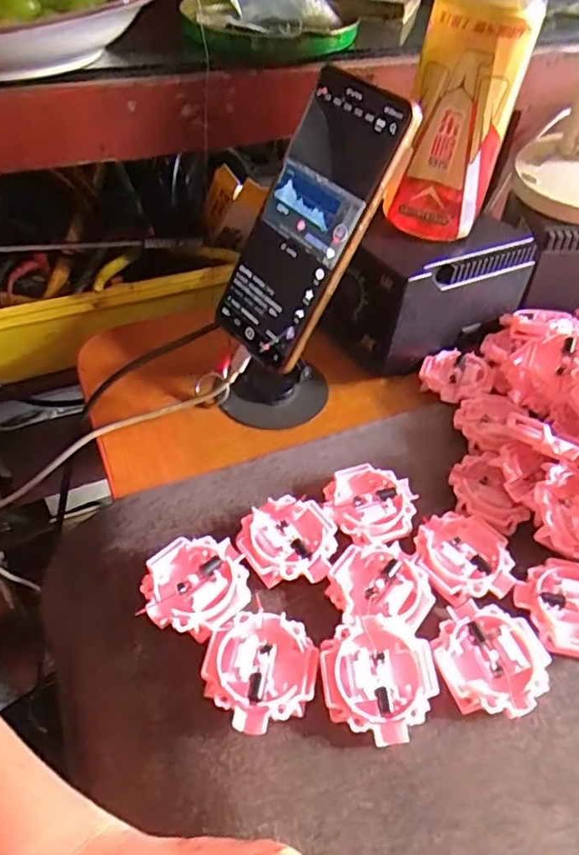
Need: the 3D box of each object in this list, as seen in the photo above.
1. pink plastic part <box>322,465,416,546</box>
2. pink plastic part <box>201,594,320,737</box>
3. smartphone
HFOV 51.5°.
[{"bbox_3d":[0.049,0.047,0.359,0.052,0.014,0.053,2,46,-2],"label":"pink plastic part"},{"bbox_3d":[-0.013,0.115,0.287,0.052,0.016,0.051,32,52,24],"label":"pink plastic part"},{"bbox_3d":[0.009,-0.118,0.358,0.015,0.165,0.073,1,37,-47],"label":"smartphone"}]

